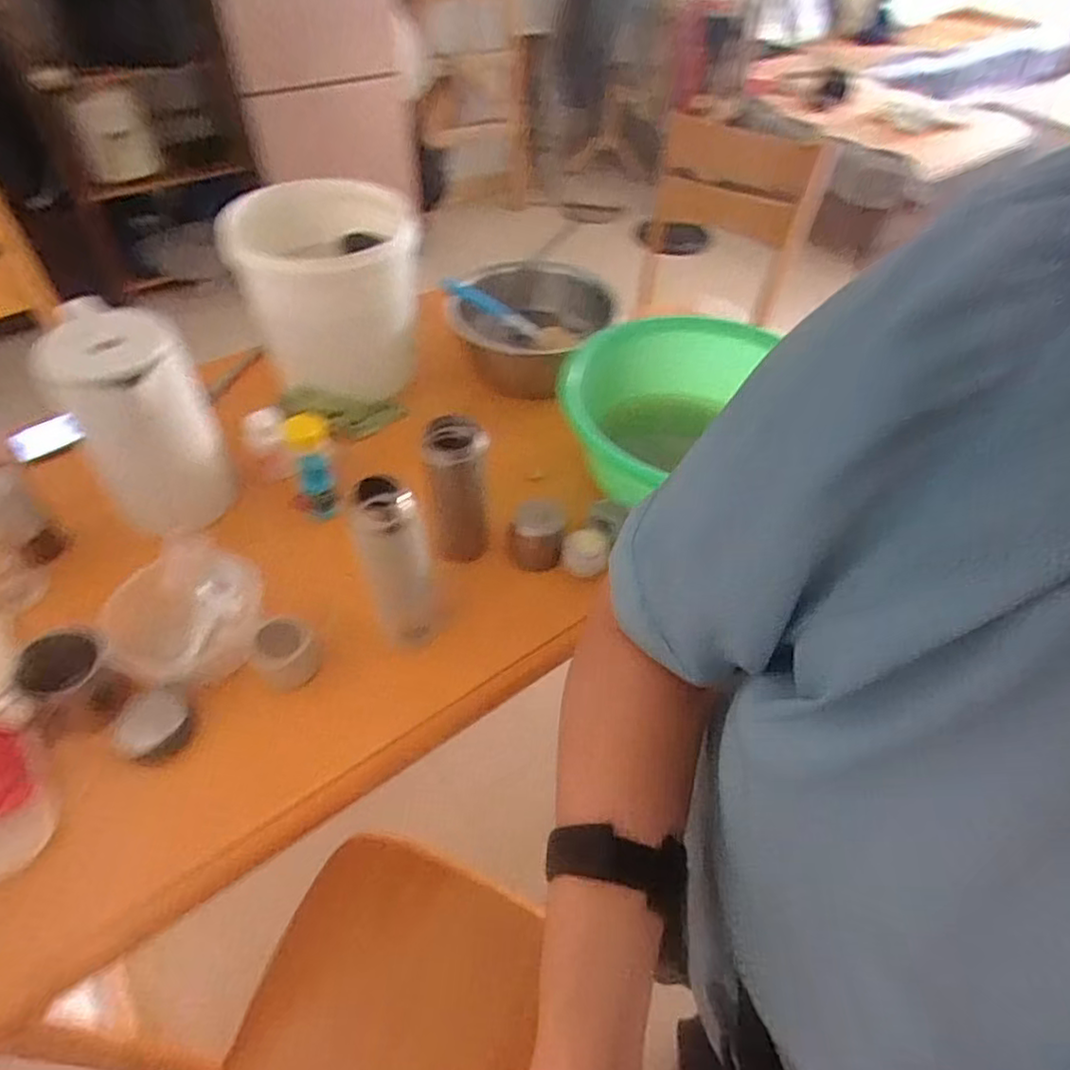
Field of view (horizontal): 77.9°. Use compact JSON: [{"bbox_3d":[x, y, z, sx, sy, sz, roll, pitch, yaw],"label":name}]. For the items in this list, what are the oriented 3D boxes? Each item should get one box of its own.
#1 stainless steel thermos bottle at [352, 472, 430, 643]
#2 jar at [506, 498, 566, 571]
[{"bbox_3d":[-0.142,0.039,0.691,0.064,0.221,0.062,-15,51,-16],"label":"stainless steel thermos bottle"},{"bbox_3d":[0.001,0.001,0.824,0.068,0.070,0.060,4,49,0],"label":"jar"}]

